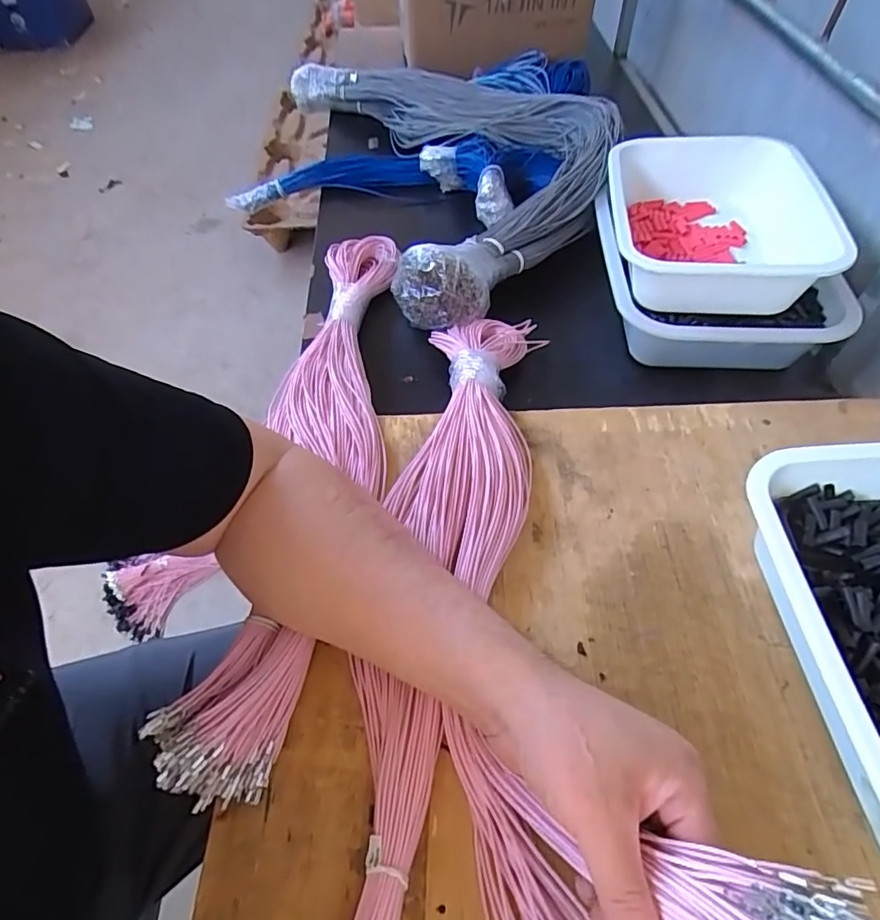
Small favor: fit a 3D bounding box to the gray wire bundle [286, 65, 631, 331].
[{"bbox_3d":[0.027,-0.481,0.806,0.374,0.066,0.689,-17,54,-8],"label":"gray wire bundle"}]

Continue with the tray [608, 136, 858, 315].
[{"bbox_3d":[0.298,-0.273,0.613,0.196,0.080,0.290,5,54,8],"label":"tray"}]

